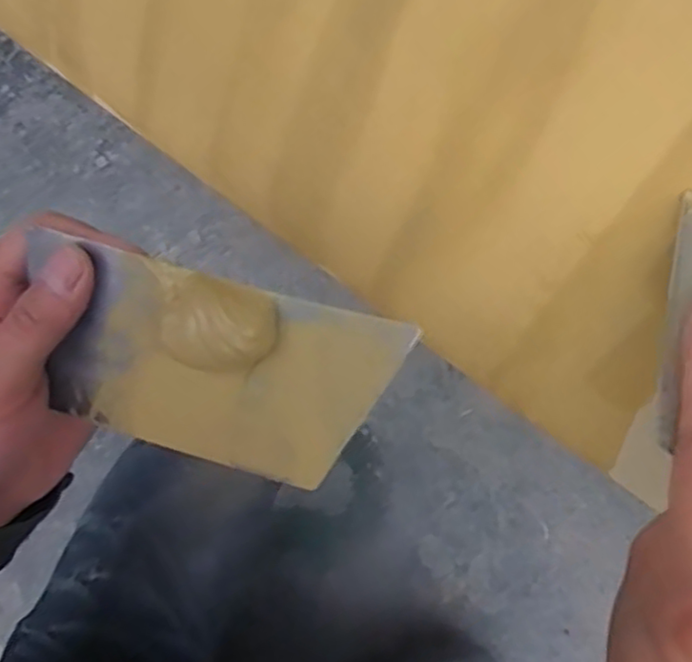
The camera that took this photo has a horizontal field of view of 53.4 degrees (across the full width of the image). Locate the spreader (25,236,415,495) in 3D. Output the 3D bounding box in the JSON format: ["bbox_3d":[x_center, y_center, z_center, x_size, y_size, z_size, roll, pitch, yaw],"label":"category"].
[{"bbox_3d":[-0.048,0.017,0.245,0.127,0.014,0.073,14,114,11],"label":"spreader"}]

